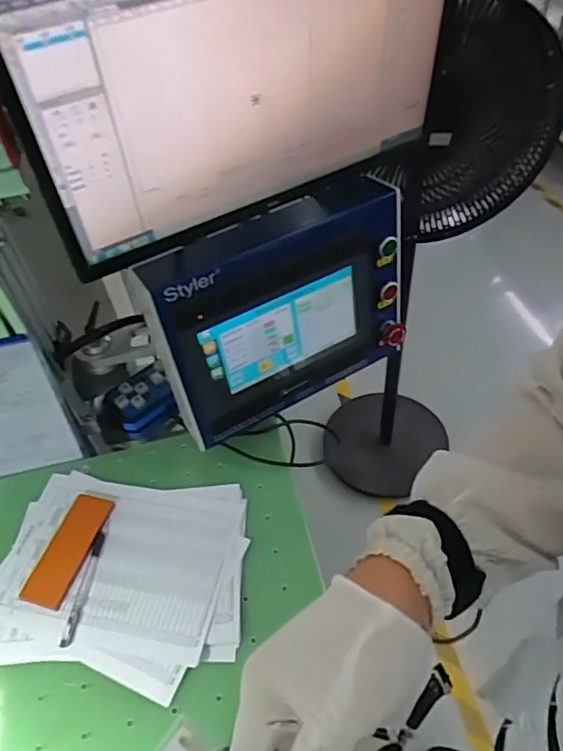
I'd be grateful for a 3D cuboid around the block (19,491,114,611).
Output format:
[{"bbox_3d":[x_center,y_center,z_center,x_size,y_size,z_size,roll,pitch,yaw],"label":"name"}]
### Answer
[{"bbox_3d":[-0.282,0.226,0.729,0.061,0.014,0.148,12,51,15],"label":"block"}]

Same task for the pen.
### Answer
[{"bbox_3d":[-0.248,0.258,0.702,0.014,0.011,0.159,3,49,7],"label":"pen"}]

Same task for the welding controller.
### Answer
[{"bbox_3d":[0.008,-0.081,0.724,0.344,0.274,0.097,-26,51,-17],"label":"welding controller"}]

